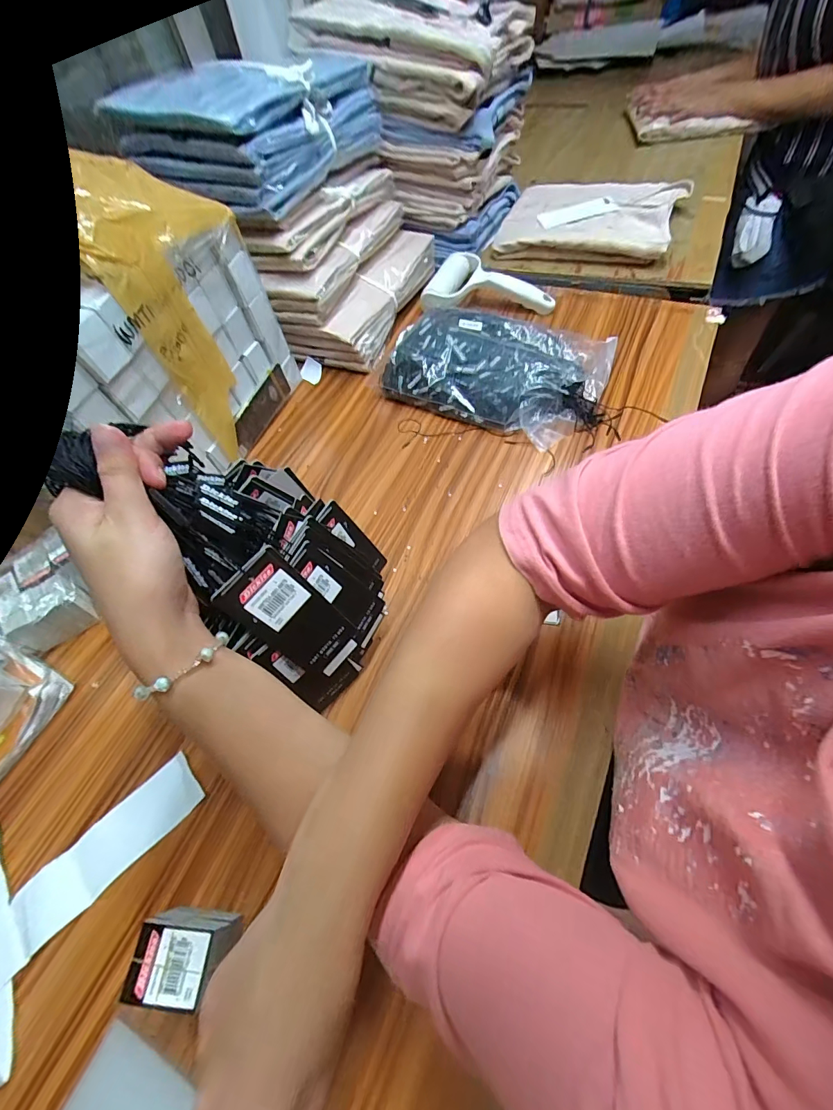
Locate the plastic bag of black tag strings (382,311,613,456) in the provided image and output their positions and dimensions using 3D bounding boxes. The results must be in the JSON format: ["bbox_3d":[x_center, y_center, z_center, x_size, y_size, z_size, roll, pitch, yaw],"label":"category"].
[{"bbox_3d":[0.101,-0.245,0.534,0.284,0.066,0.172,24,67,21],"label":"plastic bag of black tag strings"}]

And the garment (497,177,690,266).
[{"bbox_3d":[0.284,-0.550,0.665,0.267,0.046,0.199,15,64,17],"label":"garment"}]

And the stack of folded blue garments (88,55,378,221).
[{"bbox_3d":[-0.193,-0.541,0.517,0.212,0.087,0.270,15,64,17],"label":"stack of folded blue garments"}]

